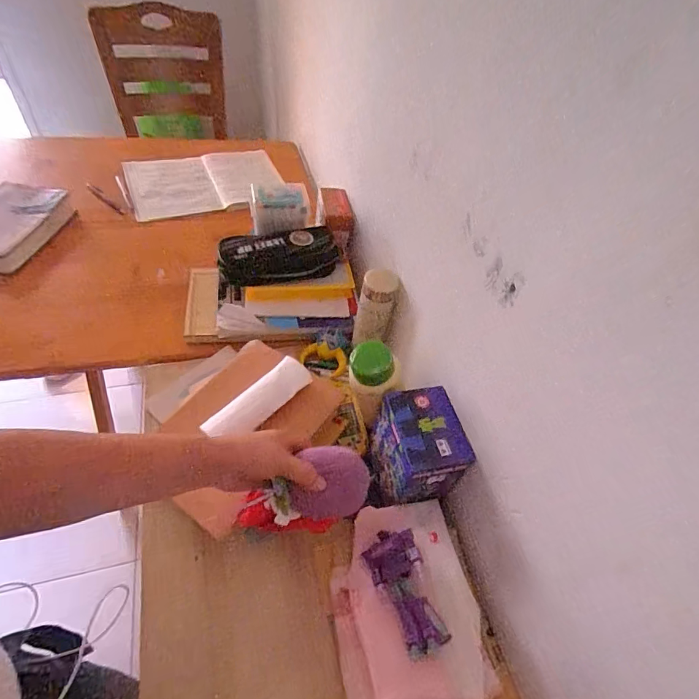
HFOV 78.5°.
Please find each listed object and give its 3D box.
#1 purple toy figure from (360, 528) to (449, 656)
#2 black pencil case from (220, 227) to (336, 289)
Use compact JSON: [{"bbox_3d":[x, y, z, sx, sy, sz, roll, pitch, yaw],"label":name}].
[{"bbox_3d":[0.067,0.272,0.490,0.060,0.032,0.126,-18,56,-20],"label":"purple toy figure"},{"bbox_3d":[-0.133,-0.179,0.804,0.218,0.055,0.099,-9,53,-14],"label":"black pencil case"}]

